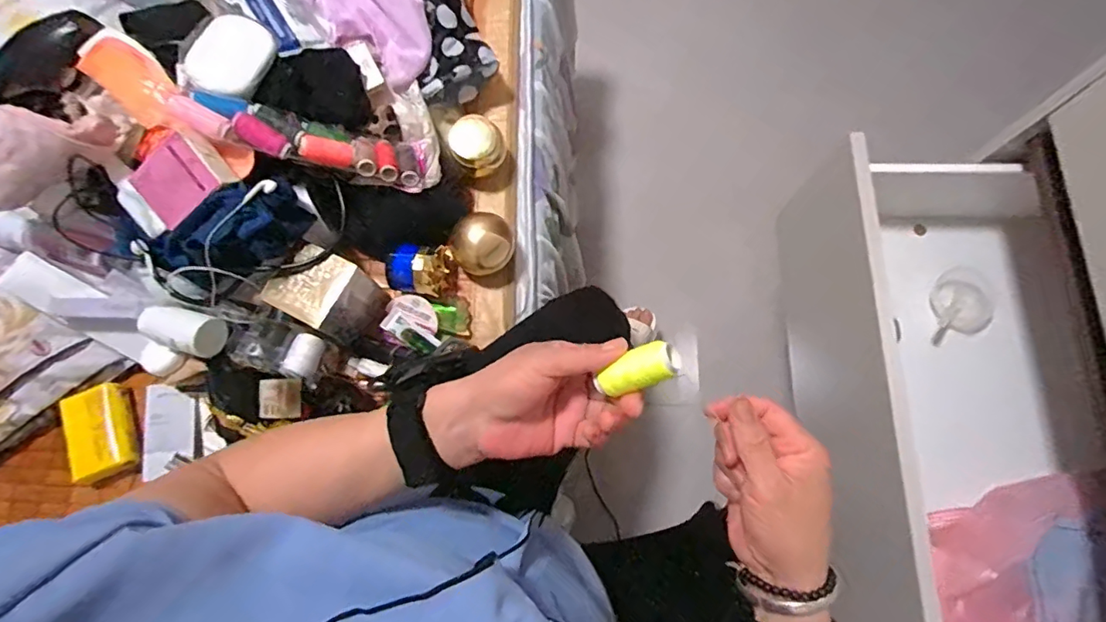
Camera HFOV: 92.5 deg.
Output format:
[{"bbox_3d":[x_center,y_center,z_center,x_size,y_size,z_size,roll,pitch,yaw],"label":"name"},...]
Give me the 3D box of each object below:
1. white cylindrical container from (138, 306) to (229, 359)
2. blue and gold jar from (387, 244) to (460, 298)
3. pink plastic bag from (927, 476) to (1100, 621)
[{"bbox_3d":[-0.393,0.021,0.568,0.092,0.038,0.046,14,75,19],"label":"white cylindrical container"},{"bbox_3d":[-0.157,-0.046,0.640,0.075,0.054,0.057,-1,75,1],"label":"blue and gold jar"},{"bbox_3d":[0.591,0.391,0.654,0.163,0.068,0.354,-4,75,0],"label":"pink plastic bag"}]

